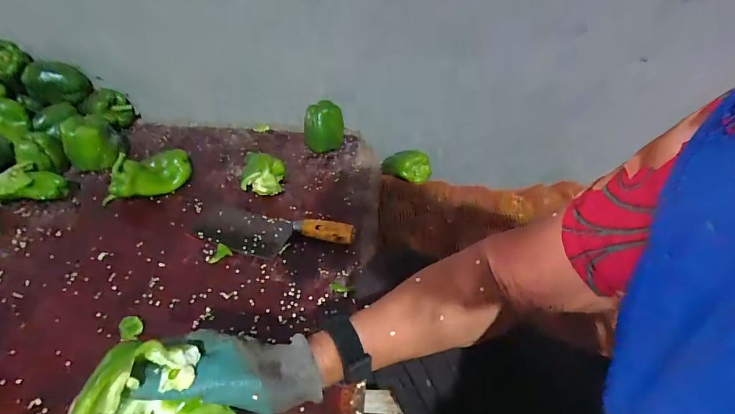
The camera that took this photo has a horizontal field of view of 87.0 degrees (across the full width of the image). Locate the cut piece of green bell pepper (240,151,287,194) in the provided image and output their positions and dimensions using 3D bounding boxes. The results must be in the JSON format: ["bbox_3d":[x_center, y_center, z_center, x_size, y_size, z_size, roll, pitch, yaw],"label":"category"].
[{"bbox_3d":[-0.185,-0.058,0.686,0.072,0.083,0.056,-1,41,-4],"label":"cut piece of green bell pepper"}]

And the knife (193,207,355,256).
[{"bbox_3d":[-0.156,0.038,0.604,0.254,0.034,0.080,11,42,11],"label":"knife"}]

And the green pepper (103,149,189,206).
[{"bbox_3d":[-0.381,-0.052,0.675,0.151,0.067,0.059,-29,50,-31],"label":"green pepper"}]

